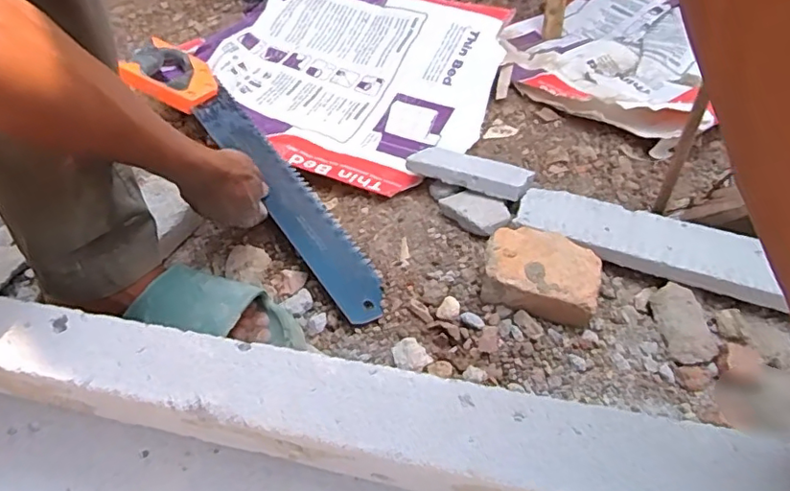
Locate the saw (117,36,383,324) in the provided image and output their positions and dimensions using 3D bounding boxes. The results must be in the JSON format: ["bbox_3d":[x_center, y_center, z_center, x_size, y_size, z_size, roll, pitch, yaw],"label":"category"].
[{"bbox_3d":[-0.180,-0.096,0.687,0.101,0.037,0.520,-31,62,-25],"label":"saw"}]

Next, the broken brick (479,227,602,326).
[{"bbox_3d":[0.142,0.028,0.551,0.108,0.050,0.081,14,47,18],"label":"broken brick"}]

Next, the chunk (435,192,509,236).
[{"bbox_3d":[0.090,-0.041,0.637,0.050,0.022,0.091,-30,49,-24],"label":"chunk"}]

